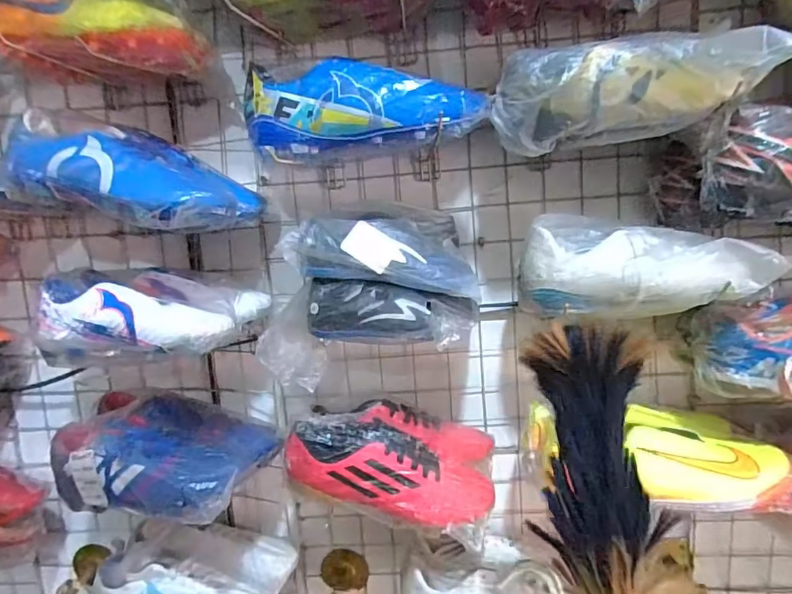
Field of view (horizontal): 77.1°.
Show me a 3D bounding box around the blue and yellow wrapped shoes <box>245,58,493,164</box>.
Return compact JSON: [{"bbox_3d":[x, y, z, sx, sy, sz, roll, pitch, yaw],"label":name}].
[{"bbox_3d":[-0.034,-0.207,0.545,0.254,0.092,0.065,-1,9,14],"label":"blue and yellow wrapped shoes"}]

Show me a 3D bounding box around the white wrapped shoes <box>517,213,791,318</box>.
[{"bbox_3d":[0.263,-0.038,0.551,0.242,0.103,0.082,-1,9,13],"label":"white wrapped shoes"}]

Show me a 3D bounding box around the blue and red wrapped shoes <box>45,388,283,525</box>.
[{"bbox_3d":[-0.290,0.189,0.617,0.243,0.094,0.149,-1,9,16],"label":"blue and red wrapped shoes"}]

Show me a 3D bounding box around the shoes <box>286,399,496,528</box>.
[{"bbox_3d":[-0.001,0.197,0.623,0.235,0.109,0.125,-3,9,5],"label":"shoes"}]

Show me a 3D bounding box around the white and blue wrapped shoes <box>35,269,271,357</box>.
[{"bbox_3d":[-0.296,0.011,0.608,0.234,0.080,0.139,-1,9,16],"label":"white and blue wrapped shoes"}]

